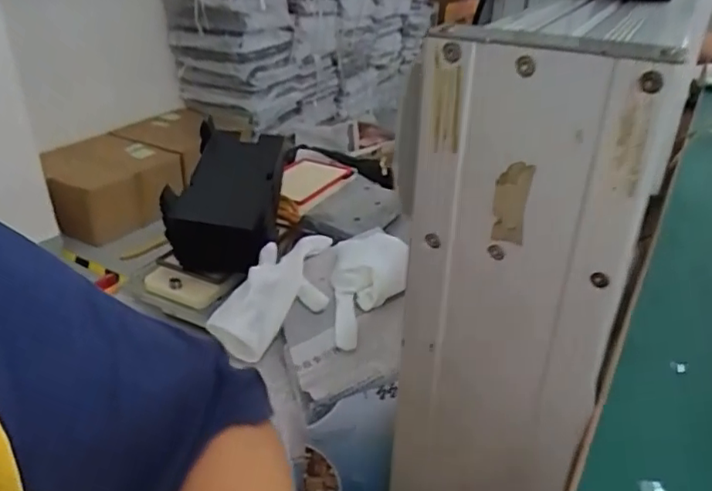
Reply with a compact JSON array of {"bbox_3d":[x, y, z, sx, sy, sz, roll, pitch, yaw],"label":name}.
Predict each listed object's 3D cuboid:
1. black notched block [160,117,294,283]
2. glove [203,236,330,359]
[{"bbox_3d":[-0.137,-0.048,0.644,0.103,0.081,0.187,1,43,0],"label":"black notched block"},{"bbox_3d":[-0.069,0.037,0.583,0.070,0.070,0.152,26,65,38],"label":"glove"}]

